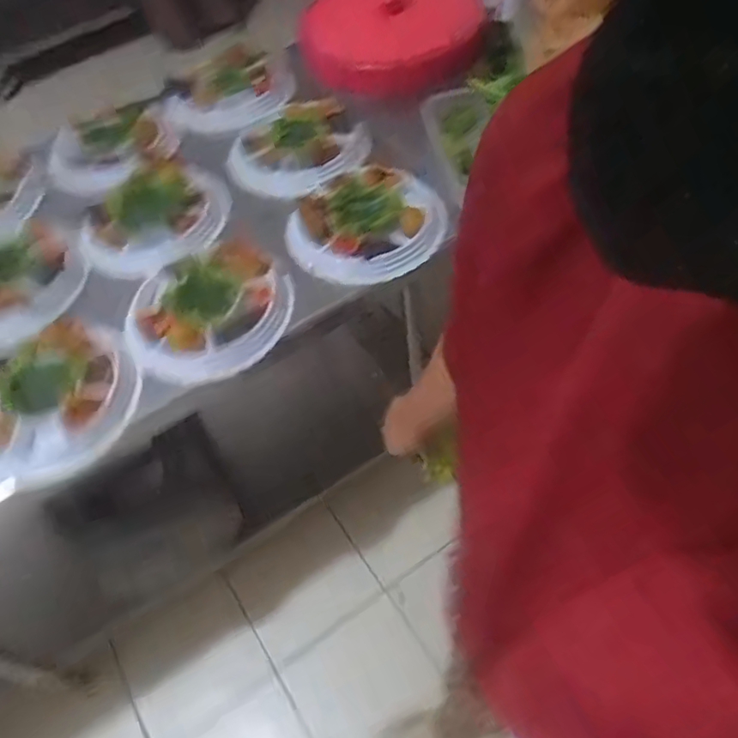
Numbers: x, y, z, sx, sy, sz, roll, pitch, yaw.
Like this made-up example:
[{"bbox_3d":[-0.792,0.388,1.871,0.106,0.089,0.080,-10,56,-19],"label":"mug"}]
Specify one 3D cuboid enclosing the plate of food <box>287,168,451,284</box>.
[{"bbox_3d":[-0.002,-0.223,0.887,0.229,0.055,0.215,-2,58,4],"label":"plate of food"}]

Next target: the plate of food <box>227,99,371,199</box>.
[{"bbox_3d":[-0.125,-0.376,1.008,0.224,0.050,0.215,-2,58,4],"label":"plate of food"}]

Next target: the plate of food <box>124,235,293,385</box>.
[{"bbox_3d":[-0.223,-0.091,0.821,0.218,0.048,0.230,-2,58,4],"label":"plate of food"}]

